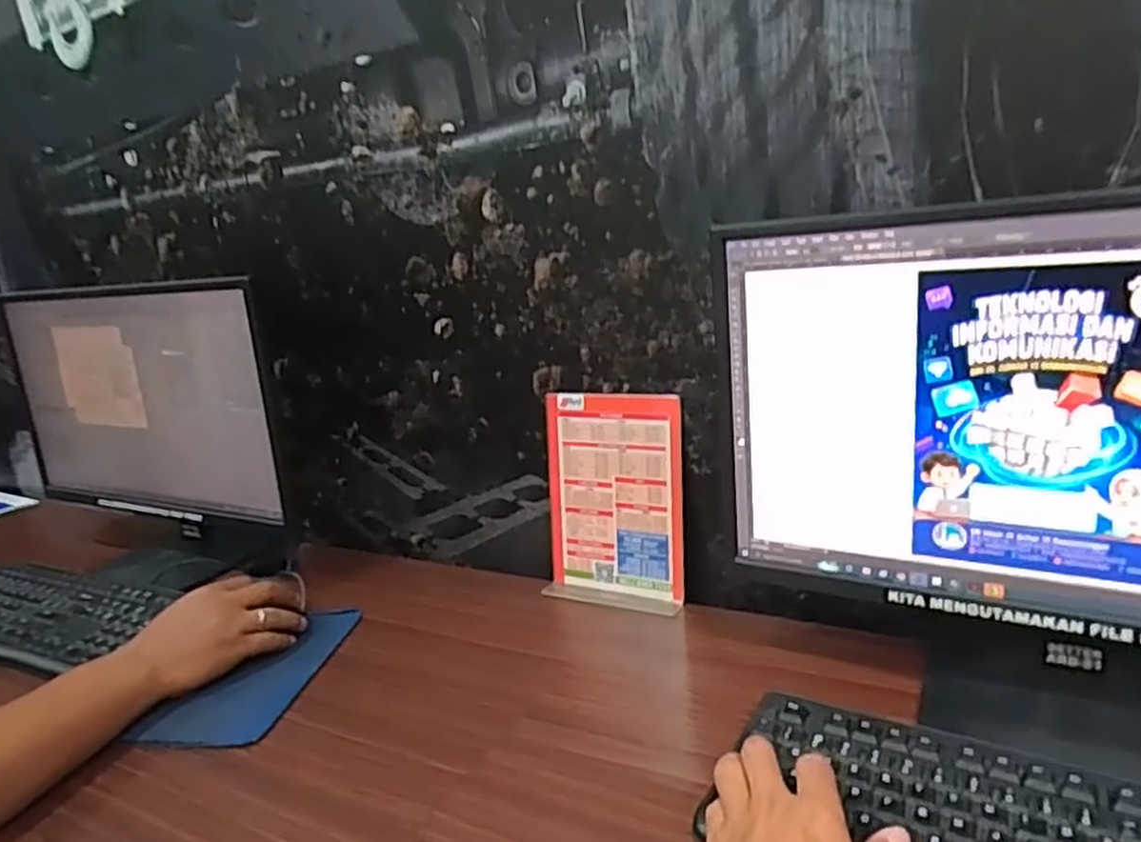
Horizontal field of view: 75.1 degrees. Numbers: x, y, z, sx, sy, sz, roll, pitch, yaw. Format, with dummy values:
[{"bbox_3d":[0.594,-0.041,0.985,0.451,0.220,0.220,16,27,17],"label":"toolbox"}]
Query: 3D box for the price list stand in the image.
[{"bbox_3d":[0.042,0.083,0.766,0.147,0.209,0.056,1,17,30],"label":"price list stand"}]

